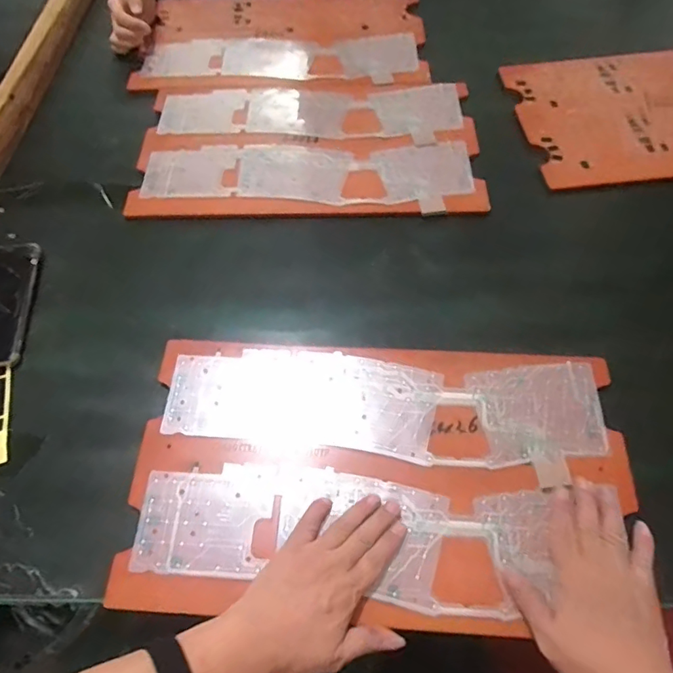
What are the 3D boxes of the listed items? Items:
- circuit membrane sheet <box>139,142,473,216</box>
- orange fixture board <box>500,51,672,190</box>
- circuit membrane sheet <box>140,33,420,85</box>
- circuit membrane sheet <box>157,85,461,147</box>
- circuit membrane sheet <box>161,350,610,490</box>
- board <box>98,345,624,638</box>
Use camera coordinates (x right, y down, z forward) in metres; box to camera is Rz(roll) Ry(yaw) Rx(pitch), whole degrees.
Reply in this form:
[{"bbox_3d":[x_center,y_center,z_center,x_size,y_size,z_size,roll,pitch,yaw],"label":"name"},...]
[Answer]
[{"bbox_3d":[-0.041,-0.214,0.662,0.433,0.011,0.120,-1,62,1],"label":"circuit membrane sheet"},{"bbox_3d":[0.487,-0.330,0.699,0.442,0.008,0.266,-7,61,0],"label":"orange fixture board"},{"bbox_3d":[-0.092,-0.451,0.795,0.432,0.009,0.116,1,64,3],"label":"circuit membrane sheet"},{"bbox_3d":[-0.040,-0.327,0.723,0.432,0.007,0.112,0,63,2],"label":"circuit membrane sheet"},{"bbox_3d":[0.046,0.073,0.503,0.435,0.004,0.110,3,62,3],"label":"circuit membrane sheet"},{"bbox_3d":[0.040,0.127,0.465,0.452,0.018,0.253,2,61,5],"label":"board"}]

